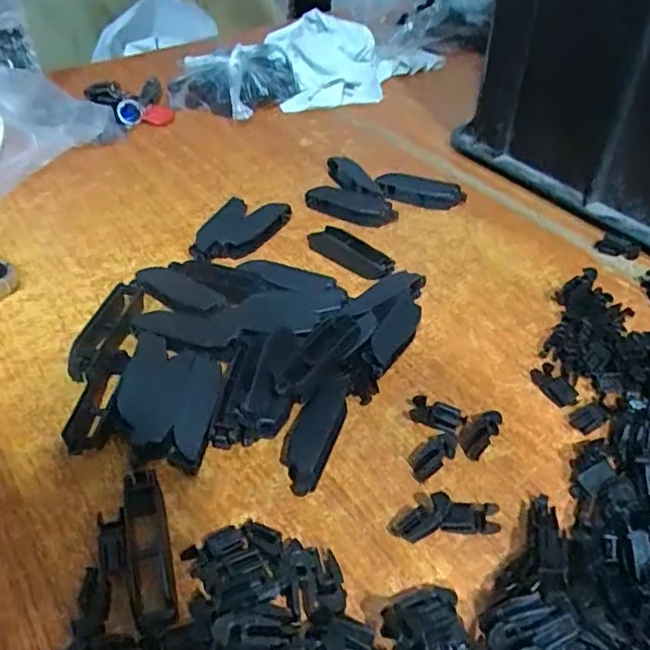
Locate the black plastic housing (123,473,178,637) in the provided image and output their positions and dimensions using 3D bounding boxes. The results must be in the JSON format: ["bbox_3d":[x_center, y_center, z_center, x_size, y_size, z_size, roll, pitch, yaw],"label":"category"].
[{"bbox_3d":[-0.078,0.097,0.262,0.018,0.009,0.074,-13,44,-14],"label":"black plastic housing"}]

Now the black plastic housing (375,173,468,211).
[{"bbox_3d":[0.078,-0.108,0.485,0.070,0.019,0.017,11,43,11],"label":"black plastic housing"}]

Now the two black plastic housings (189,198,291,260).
[{"bbox_3d":[-0.064,-0.070,0.441,0.042,0.017,0.078,18,45,19],"label":"two black plastic housings"}]

